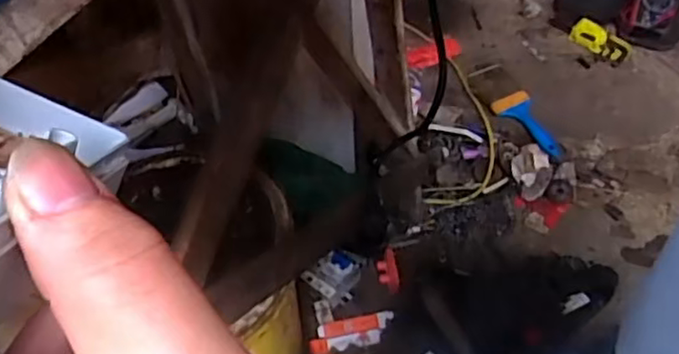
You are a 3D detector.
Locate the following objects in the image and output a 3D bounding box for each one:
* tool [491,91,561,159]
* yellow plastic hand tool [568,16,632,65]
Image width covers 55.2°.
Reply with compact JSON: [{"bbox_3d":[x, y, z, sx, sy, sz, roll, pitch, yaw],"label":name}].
[{"bbox_3d":[0.338,-0.092,1.143,0.060,0.025,0.141,-31,71,-19],"label":"tool"},{"bbox_3d":[0.494,-0.260,1.239,0.061,0.032,0.112,-39,57,-25],"label":"yellow plastic hand tool"}]

